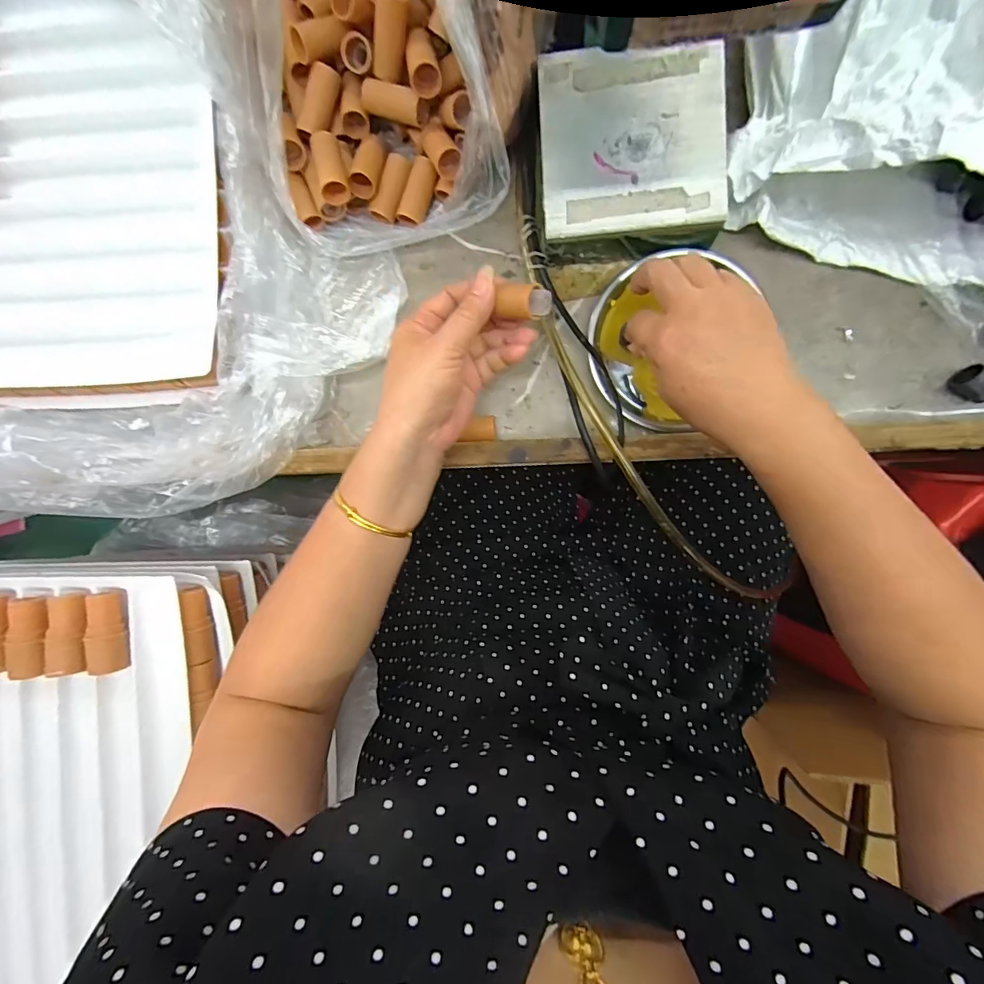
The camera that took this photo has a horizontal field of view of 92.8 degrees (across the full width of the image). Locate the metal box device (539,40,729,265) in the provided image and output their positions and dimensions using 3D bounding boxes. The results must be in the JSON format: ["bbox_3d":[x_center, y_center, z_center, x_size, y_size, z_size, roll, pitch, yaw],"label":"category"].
[{"bbox_3d":[0.097,-0.237,0.333,0.121,0.041,0.120,-2,95,5],"label":"metal box device"}]

